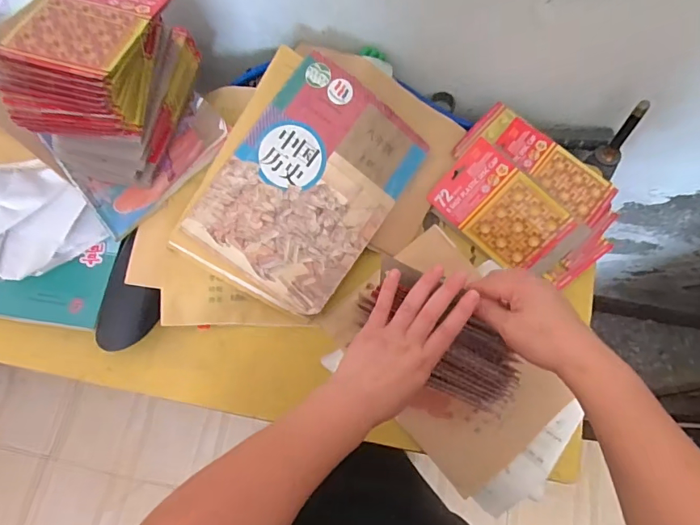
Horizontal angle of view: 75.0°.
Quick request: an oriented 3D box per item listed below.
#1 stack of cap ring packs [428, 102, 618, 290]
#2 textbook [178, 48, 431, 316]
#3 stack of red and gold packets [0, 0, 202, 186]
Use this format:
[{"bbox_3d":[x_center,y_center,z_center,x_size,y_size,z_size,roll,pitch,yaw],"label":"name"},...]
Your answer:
[{"bbox_3d":[0.219,-0.078,0.556,0.212,0.062,0.149,38,76,10],"label":"stack of cap ring packs"},{"bbox_3d":[-0.045,-0.090,0.529,0.182,0.014,0.255,36,86,-7],"label":"textbook"},{"bbox_3d":[-0.242,-0.195,0.480,0.100,0.164,0.181,8,73,1],"label":"stack of red and gold packets"}]

